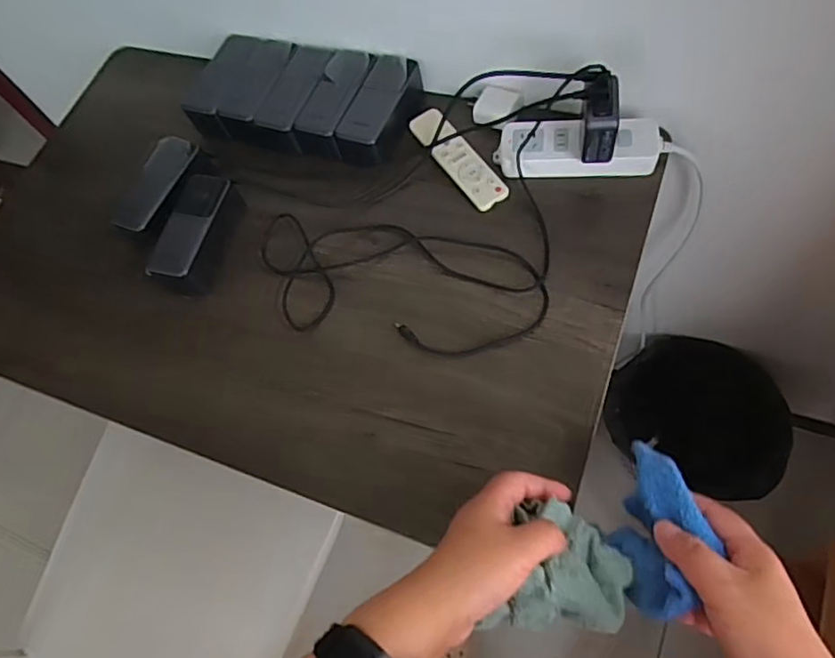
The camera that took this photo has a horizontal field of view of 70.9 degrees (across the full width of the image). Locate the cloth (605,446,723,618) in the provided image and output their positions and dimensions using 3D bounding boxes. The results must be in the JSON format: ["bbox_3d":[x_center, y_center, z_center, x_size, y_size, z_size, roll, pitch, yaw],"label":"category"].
[{"bbox_3d":[0.168,0.136,0.406,0.051,0.048,0.115,8,62,7],"label":"cloth"}]

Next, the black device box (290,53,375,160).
[{"bbox_3d":[-0.095,-0.271,0.692,0.059,0.034,0.135,25,88,19],"label":"black device box"}]

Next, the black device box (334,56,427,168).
[{"bbox_3d":[-0.041,-0.255,0.688,0.059,0.053,0.128,26,81,20],"label":"black device box"}]

